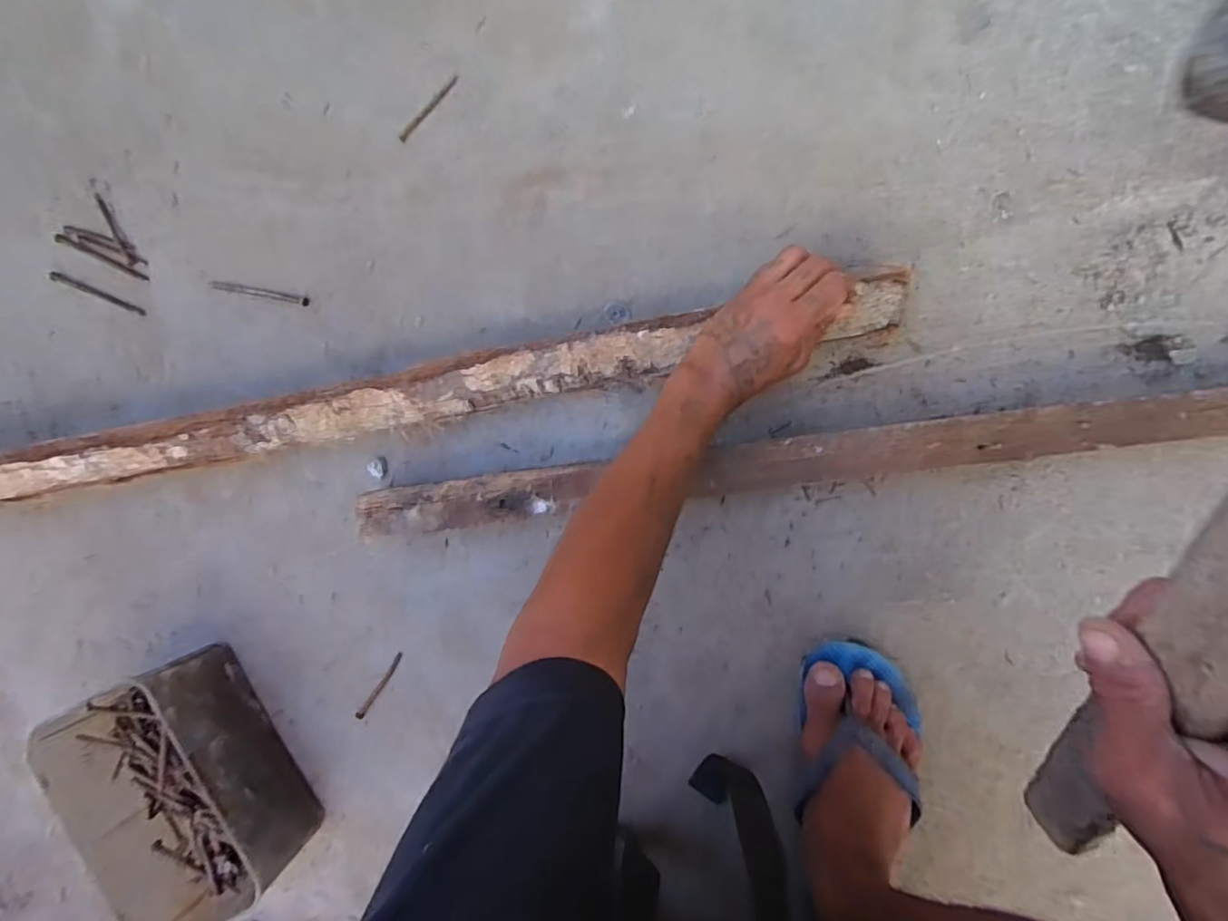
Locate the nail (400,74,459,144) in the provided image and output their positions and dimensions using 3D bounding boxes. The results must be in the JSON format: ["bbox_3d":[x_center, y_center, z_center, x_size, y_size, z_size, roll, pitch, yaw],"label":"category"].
[{"bbox_3d":[-0.163,-0.310,0.534,0.007,0.005,0.073,44,96,3],"label":"nail"}]

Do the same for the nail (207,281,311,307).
[{"bbox_3d":[-0.328,-0.156,0.559,0.099,0.004,0.009,13,93,6],"label":"nail"}]

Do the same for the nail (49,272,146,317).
[{"bbox_3d":[-0.487,-0.158,0.570,0.100,0.007,0.008,22,94,5],"label":"nail"}]

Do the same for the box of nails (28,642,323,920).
[{"bbox_3d":[-0.387,0.296,0.541,0.146,0.090,0.207,-28,89,7],"label":"box of nails"}]

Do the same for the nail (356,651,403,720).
[{"bbox_3d":[-0.218,0.211,0.567,0.007,0.005,0.076,35,95,4],"label":"nail"}]

